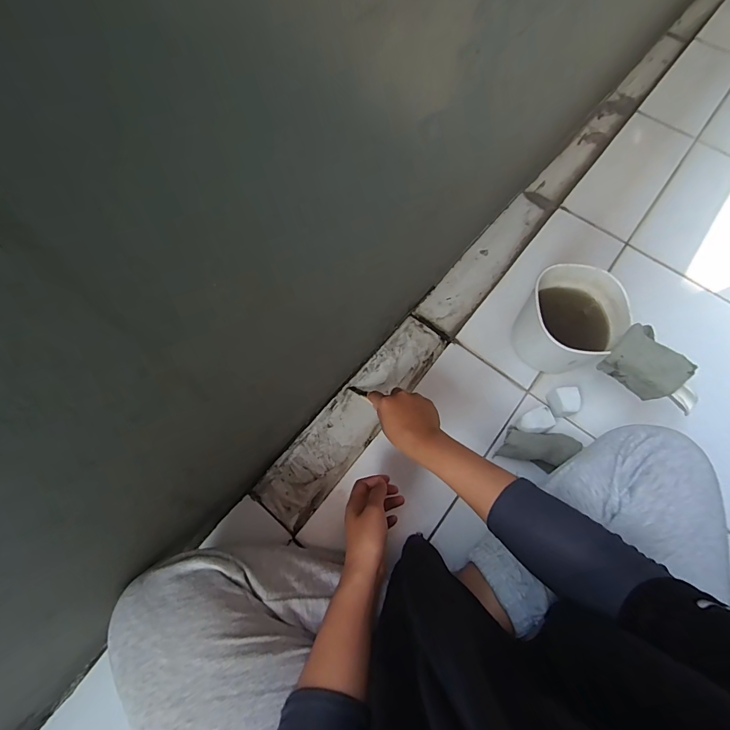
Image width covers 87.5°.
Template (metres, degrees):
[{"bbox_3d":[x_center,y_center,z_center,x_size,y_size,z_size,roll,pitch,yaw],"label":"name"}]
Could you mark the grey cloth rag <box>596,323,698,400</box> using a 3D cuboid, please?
[{"bbox_3d":[0.396,-0.001,0.538,0.082,0.046,0.095,-42,75,-18],"label":"grey cloth rag"}]

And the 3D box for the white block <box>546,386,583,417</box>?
[{"bbox_3d":[0.316,0.057,0.602,0.036,0.040,0.045,-21,70,-11],"label":"white block"}]

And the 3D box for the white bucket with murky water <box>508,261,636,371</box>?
[{"bbox_3d":[0.319,-0.063,0.607,0.143,0.128,0.134,-38,74,-17],"label":"white bucket with murky water"}]

